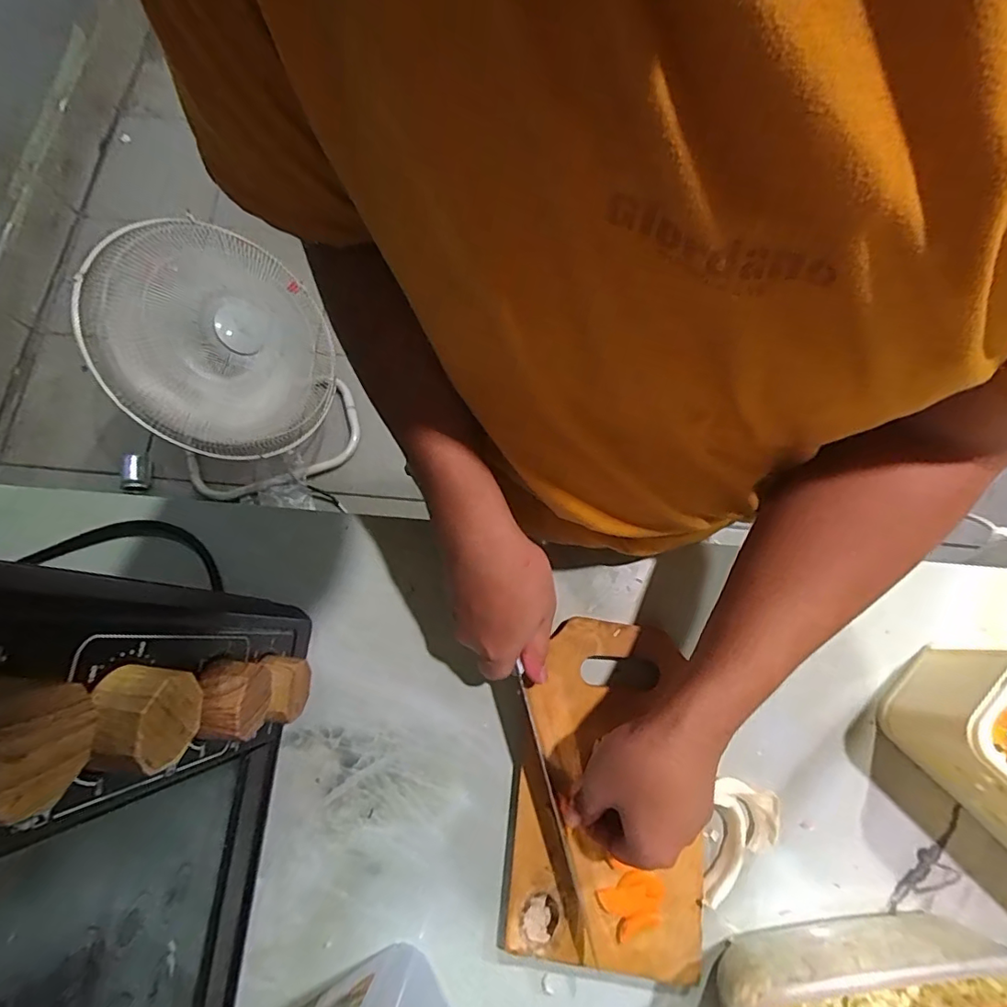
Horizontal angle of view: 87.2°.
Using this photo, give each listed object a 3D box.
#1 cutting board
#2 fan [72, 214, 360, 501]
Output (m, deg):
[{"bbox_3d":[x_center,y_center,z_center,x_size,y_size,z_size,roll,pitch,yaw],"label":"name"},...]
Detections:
[{"bbox_3d":[0.076,0.204,0.387,0.130,0.013,0.226,6,75,3],"label":"cutting board"},{"bbox_3d":[-0.607,-0.310,1.176,0.395,0.497,0.416,-15,75,-3],"label":"fan"}]

